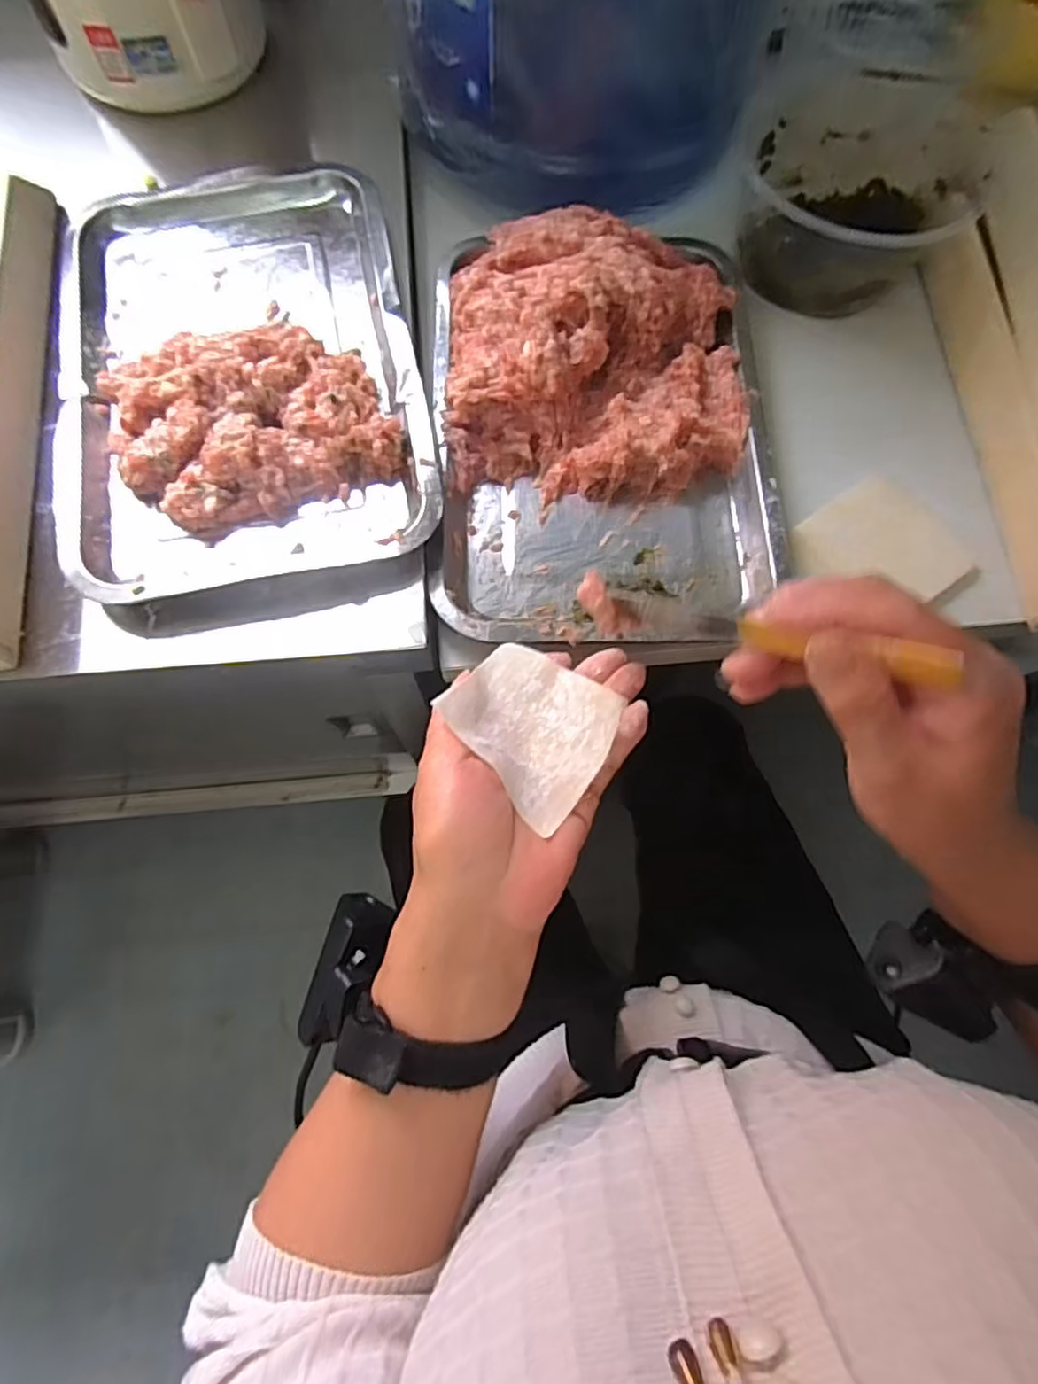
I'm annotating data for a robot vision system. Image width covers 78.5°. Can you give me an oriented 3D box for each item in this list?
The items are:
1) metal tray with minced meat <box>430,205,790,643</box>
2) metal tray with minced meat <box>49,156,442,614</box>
[{"bbox_3d":[0.052,-0.168,0.390,0.199,0.061,0.282,-2,71,0],"label":"metal tray with minced meat"},{"bbox_3d":[-0.168,-0.195,0.378,0.204,0.039,0.288,-13,71,-3],"label":"metal tray with minced meat"}]

